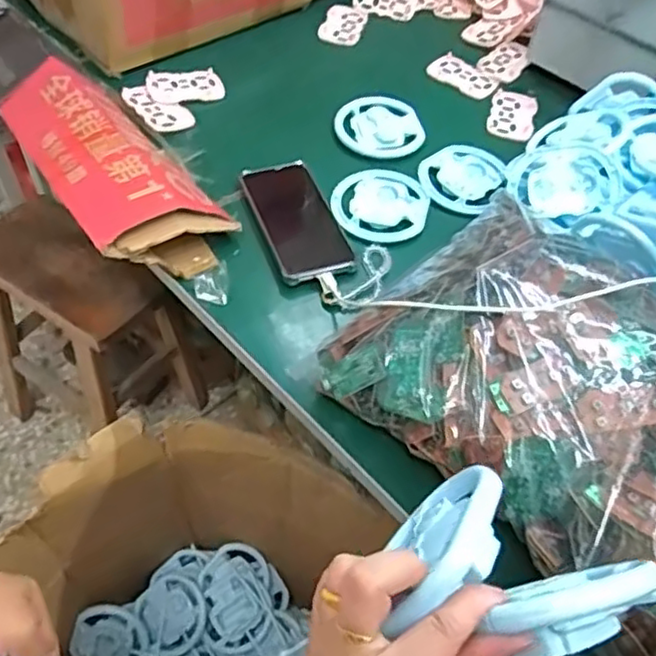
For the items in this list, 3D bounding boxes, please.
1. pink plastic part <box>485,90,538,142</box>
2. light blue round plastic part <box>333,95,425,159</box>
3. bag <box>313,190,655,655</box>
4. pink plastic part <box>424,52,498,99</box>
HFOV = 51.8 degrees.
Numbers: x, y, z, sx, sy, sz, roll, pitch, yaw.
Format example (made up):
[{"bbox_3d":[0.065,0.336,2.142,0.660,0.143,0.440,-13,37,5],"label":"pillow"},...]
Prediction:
[{"bbox_3d":[0.236,-0.276,0.863,0.057,0.011,0.104,15,54,7],"label":"pink plastic part"},{"bbox_3d":[0.061,-0.244,0.818,0.107,0.011,0.103,2,54,-3],"label":"light blue round plastic part"},{"bbox_3d":[0.220,0.070,0.534,0.295,0.121,0.392,-33,62,-24],"label":"bag"},{"bbox_3d":[0.184,-0.339,0.911,0.094,0.005,0.057,39,60,22],"label":"pink plastic part"}]

